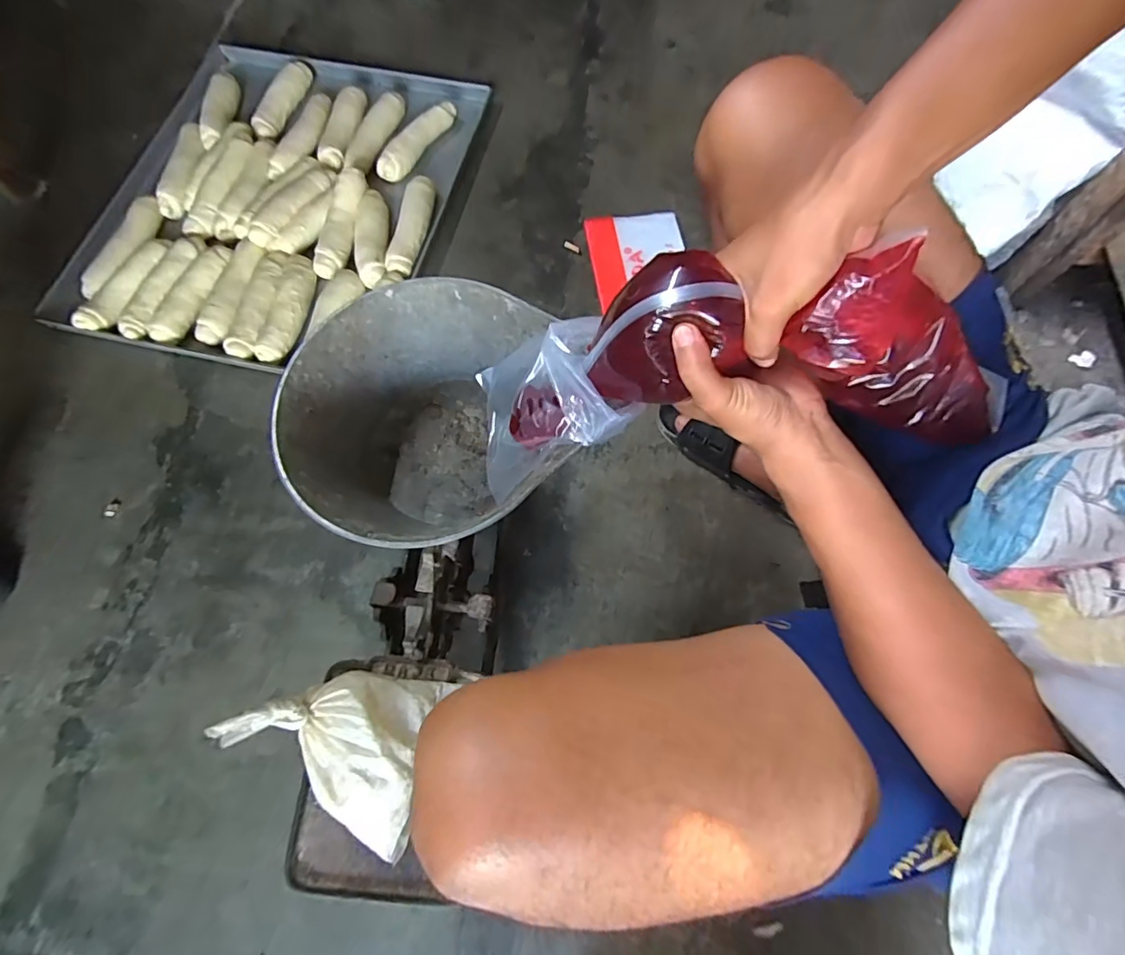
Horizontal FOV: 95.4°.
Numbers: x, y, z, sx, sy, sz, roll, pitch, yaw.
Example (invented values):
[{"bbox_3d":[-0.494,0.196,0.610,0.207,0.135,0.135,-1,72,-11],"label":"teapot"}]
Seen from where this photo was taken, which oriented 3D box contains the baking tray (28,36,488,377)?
[{"bbox_3d":[-0.470,-0.484,0.856,0.547,0.042,0.663,12,70,6],"label":"baking tray"}]

